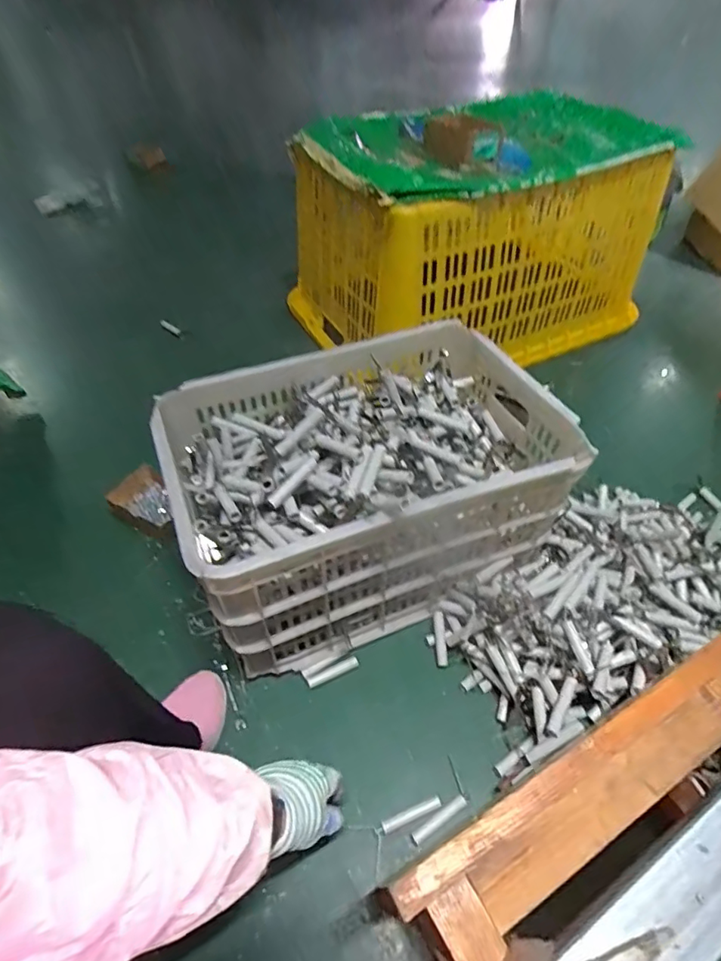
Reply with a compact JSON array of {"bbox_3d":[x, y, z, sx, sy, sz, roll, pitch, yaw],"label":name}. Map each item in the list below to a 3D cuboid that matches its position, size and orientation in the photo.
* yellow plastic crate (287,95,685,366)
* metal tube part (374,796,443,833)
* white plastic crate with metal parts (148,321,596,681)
[{"bbox_3d":[0.260,-0.623,1.291,0.809,0.436,0.591,-20,52,-15],"label":"yellow plastic crate"},{"bbox_3d":[0.059,0.408,0.626,0.083,0.008,0.013,-17,51,-13],"label":"metal tube part"},{"bbox_3d":[0.010,0.002,0.794,0.522,0.295,0.358,-19,51,-14],"label":"white plastic crate with metal parts"}]

